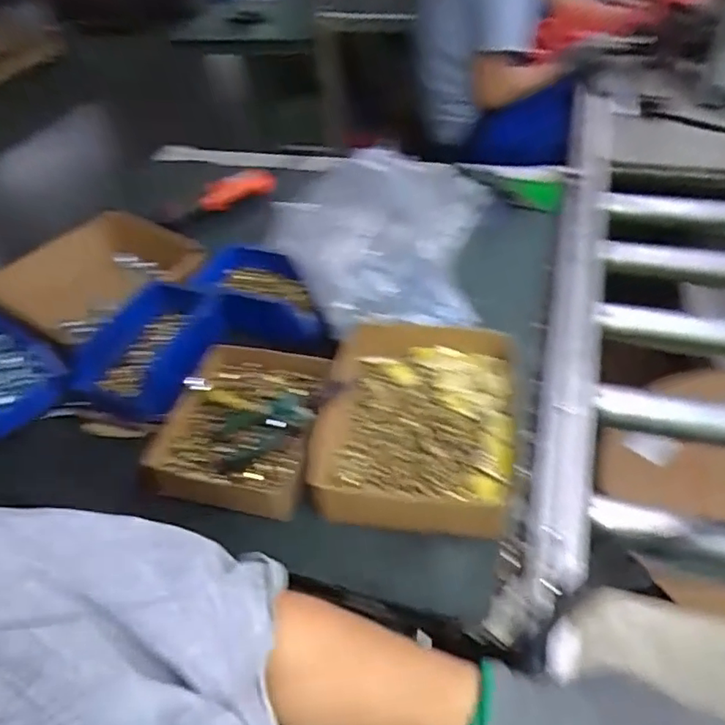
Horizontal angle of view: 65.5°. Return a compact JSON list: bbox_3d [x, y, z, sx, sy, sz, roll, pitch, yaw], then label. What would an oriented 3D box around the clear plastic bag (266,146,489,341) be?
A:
[{"bbox_3d":[0.012,-0.136,0.616,0.185,0.182,0.152,-18,46,-10],"label":"clear plastic bag"}]

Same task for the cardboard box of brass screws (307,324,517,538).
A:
[{"bbox_3d":[0.055,0.051,0.547,0.182,0.053,0.226,2,46,9],"label":"cardboard box of brass screws"}]

